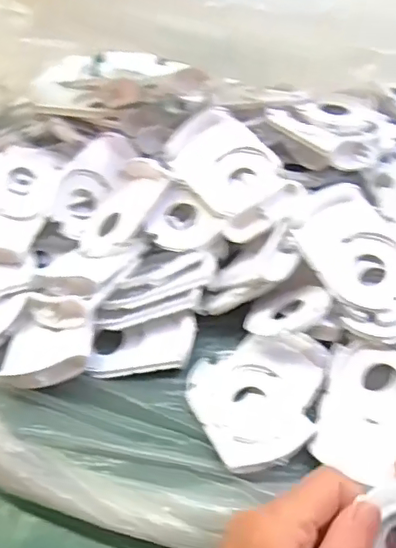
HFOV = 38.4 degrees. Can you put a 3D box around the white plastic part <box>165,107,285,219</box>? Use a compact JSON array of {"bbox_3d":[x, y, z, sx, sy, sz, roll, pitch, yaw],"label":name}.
[{"bbox_3d":[0.019,-0.082,0.406,0.059,0.013,0.077,-40,83,-1],"label":"white plastic part"}]

